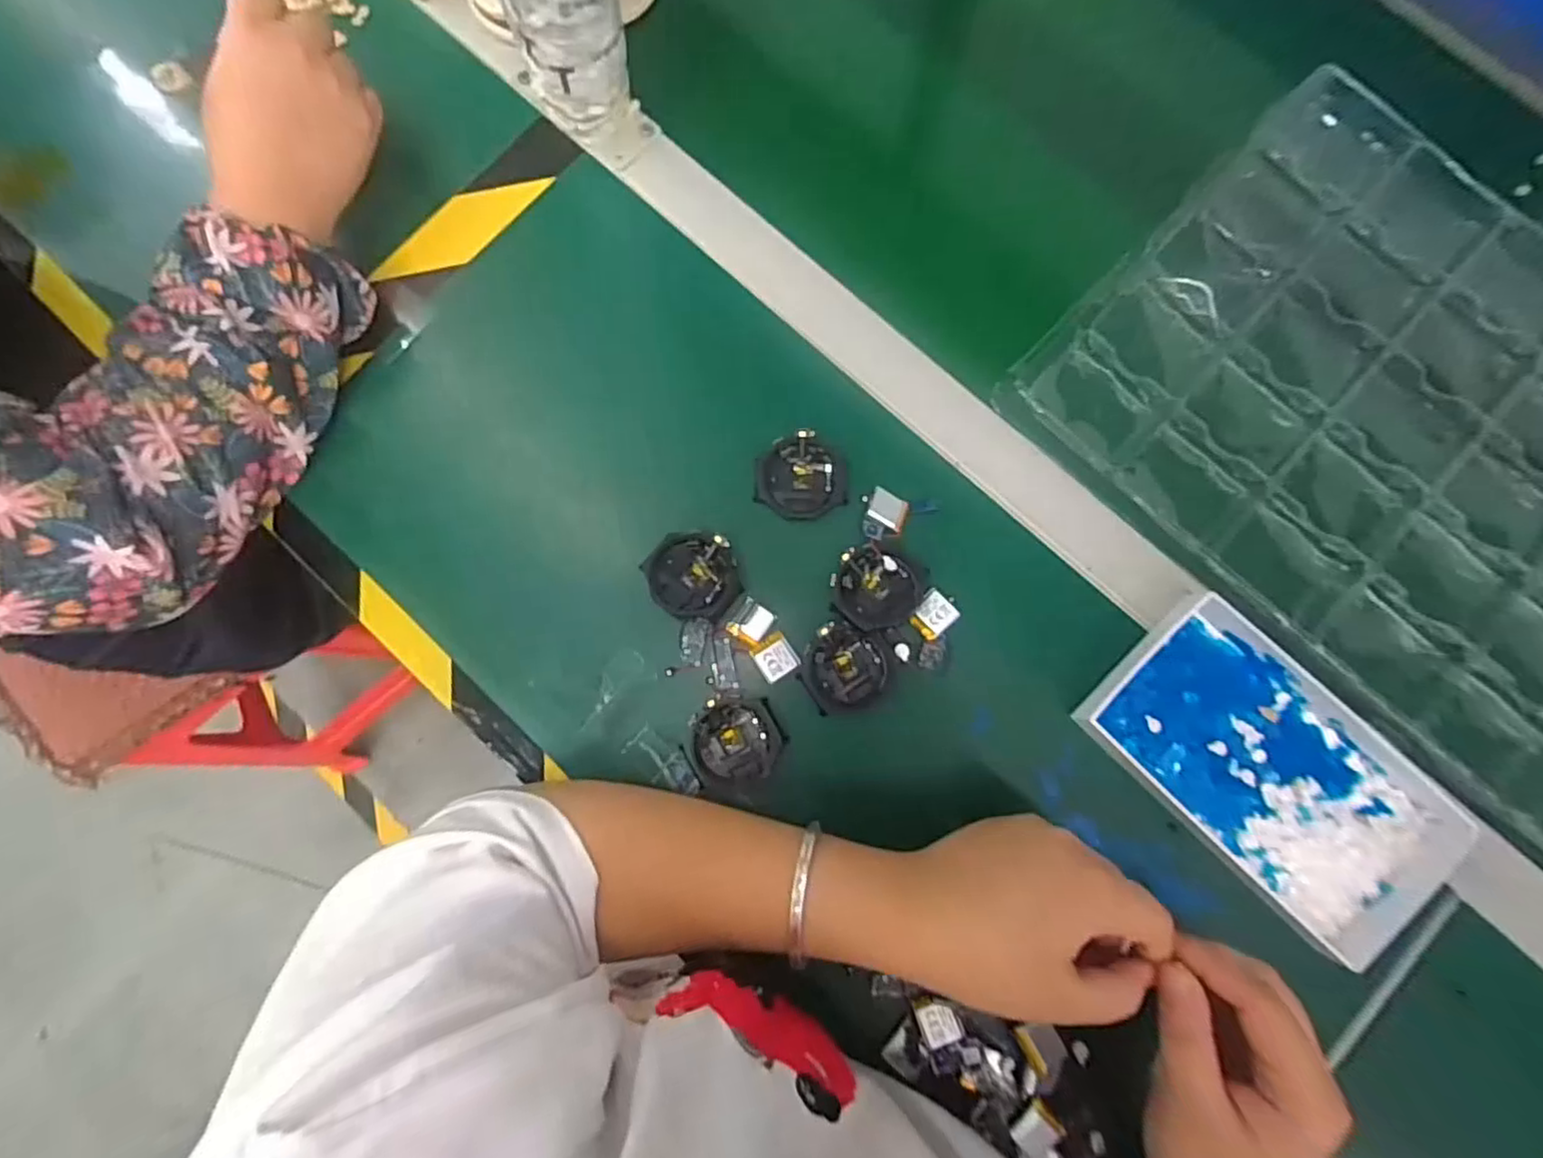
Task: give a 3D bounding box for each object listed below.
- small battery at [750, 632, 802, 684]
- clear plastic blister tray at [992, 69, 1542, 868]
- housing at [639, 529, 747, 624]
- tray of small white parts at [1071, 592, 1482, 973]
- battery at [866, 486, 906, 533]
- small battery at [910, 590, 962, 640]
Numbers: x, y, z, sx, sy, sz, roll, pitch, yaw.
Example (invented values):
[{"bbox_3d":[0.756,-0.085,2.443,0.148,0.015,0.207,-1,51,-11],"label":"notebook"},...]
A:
[{"bbox_3d":[0.002,0.044,0.381,0.022,0.004,0.023,-32,83,-5],"label":"small battery"},{"bbox_3d":[0.411,-0.056,0.408,0.470,0.051,0.308,44,84,6],"label":"clear plastic blister tray"},{"bbox_3d":[-0.045,-0.001,0.387,0.053,0.012,0.048,3,81,1],"label":"housing"},{"bbox_3d":[0.269,0.107,0.362,0.102,0.024,0.186,-44,84,-6],"label":"tray of small white parts"},{"bbox_3d":[0.067,-0.040,0.388,0.022,0.006,0.020,26,82,4],"label":"battery"},{"bbox_3d":[0.092,0.020,0.381,0.025,0.004,0.020,-43,84,-6],"label":"small battery"}]

